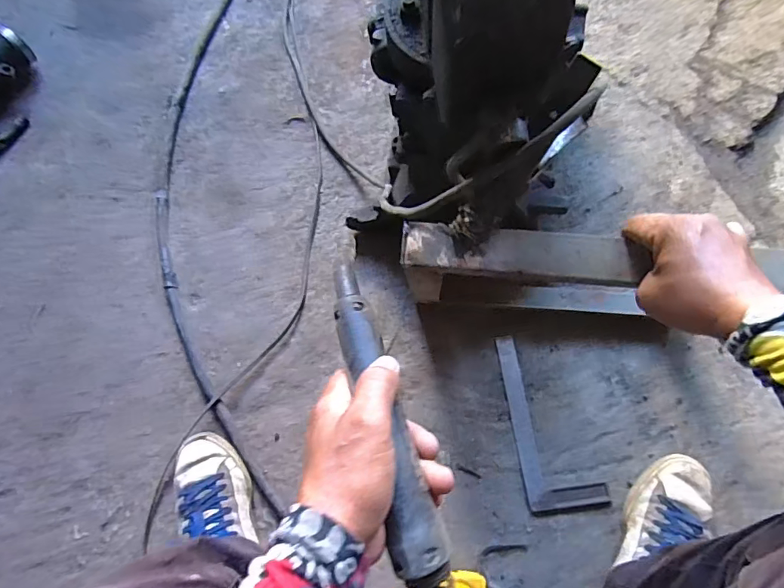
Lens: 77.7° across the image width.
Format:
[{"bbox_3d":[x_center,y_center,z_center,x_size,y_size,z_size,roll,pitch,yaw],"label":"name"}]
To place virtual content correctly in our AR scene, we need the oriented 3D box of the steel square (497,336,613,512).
[{"bbox_3d":[0.230,0.179,0.709,0.109,0.006,0.247,-8,71,-1],"label":"steel square"}]

